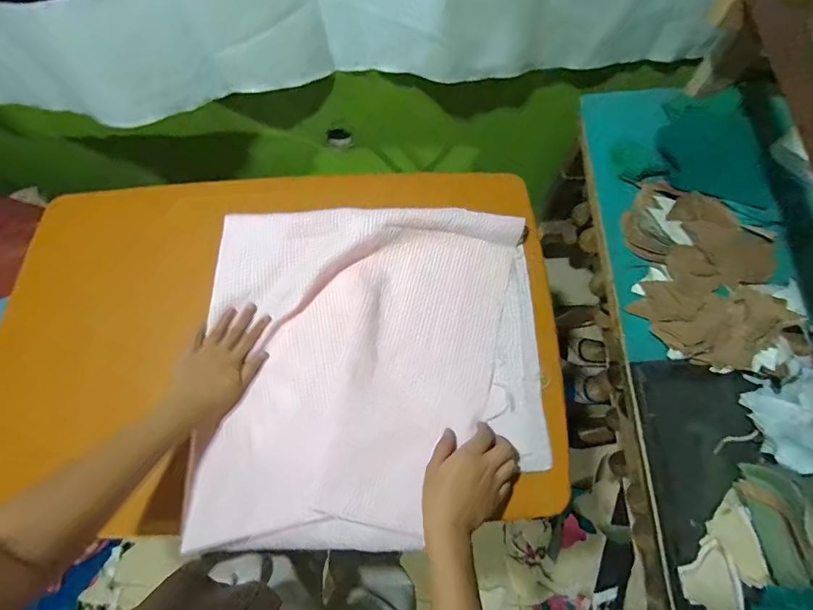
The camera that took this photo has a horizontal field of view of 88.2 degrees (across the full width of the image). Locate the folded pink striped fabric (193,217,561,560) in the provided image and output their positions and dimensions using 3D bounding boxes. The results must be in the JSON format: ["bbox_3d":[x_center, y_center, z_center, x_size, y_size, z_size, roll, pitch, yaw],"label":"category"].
[{"bbox_3d":[-0.044,0.074,0.520,0.415,0.047,0.397,-1,71,2],"label":"folded pink striped fabric"}]

